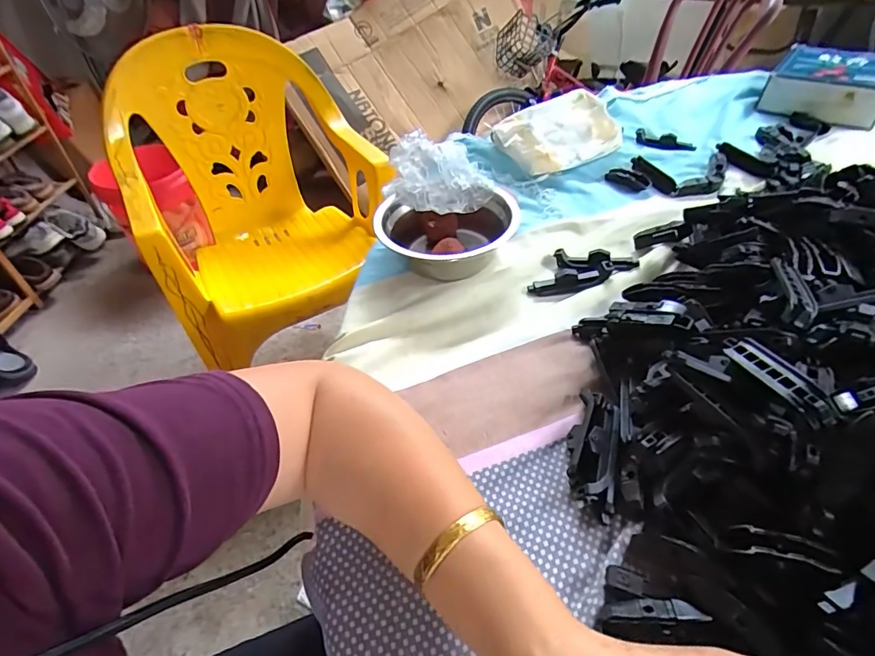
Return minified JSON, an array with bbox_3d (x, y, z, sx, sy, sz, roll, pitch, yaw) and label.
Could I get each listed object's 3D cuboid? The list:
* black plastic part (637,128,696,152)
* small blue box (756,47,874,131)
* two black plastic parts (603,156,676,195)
[{"bbox_3d":[0.289,-0.239,0.609,0.072,0.009,0.021,22,51,22],"label":"black plastic part"},{"bbox_3d":[0.543,-0.338,0.664,0.137,0.048,0.161,28,54,28],"label":"small blue box"},{"bbox_3d":[0.239,-0.174,0.554,0.051,0.012,0.069,-24,50,-19],"label":"two black plastic parts"}]

